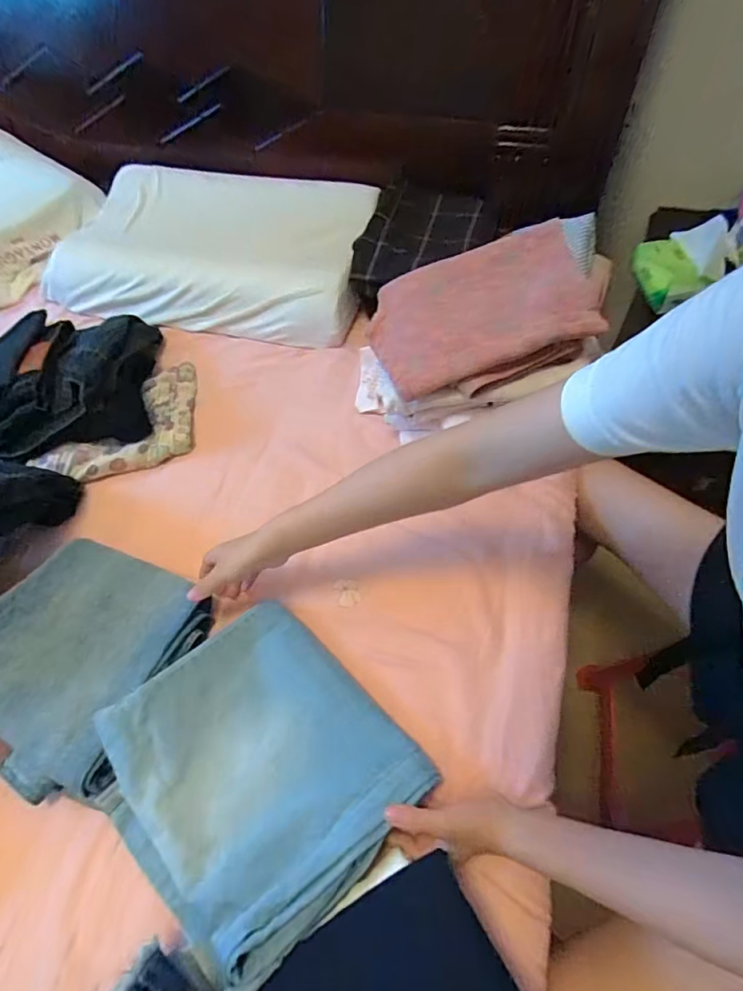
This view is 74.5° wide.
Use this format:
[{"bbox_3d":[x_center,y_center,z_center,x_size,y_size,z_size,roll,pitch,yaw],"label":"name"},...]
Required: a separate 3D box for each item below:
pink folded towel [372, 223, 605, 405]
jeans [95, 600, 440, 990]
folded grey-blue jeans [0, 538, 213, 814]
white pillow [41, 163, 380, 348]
[{"bbox_3d":[0.140,-0.251,0.652,0.278,0.023,0.209,-17,60,6],"label":"pink folded towel"},{"bbox_3d":[-0.119,0.264,0.476,0.253,0.060,0.258,-38,62,-21],"label":"jeans"},{"bbox_3d":[-0.333,0.175,0.546,0.231,0.050,0.240,18,59,14],"label":"folded grey-blue jeans"},{"bbox_3d":[-0.307,-0.475,0.954,0.600,0.133,0.359,6,57,7],"label":"white pillow"}]

